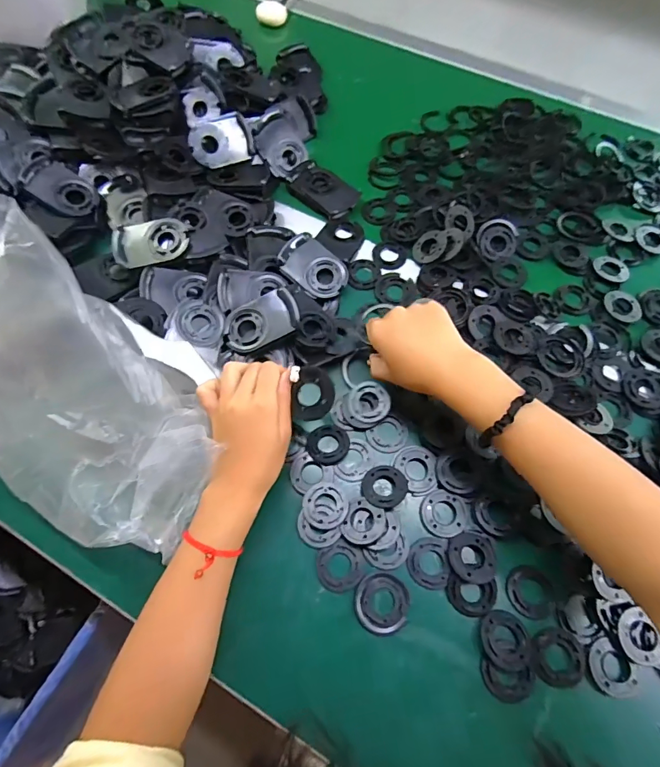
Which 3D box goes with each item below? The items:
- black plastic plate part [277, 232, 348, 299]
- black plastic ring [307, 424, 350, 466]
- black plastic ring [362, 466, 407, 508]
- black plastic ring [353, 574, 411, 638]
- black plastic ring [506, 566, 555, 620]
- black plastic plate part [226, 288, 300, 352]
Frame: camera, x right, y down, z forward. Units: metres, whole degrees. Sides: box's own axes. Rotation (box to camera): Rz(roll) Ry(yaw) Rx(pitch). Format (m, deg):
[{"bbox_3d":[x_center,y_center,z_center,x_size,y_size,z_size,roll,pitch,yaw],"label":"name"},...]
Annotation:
[{"bbox_3d":[-0.019,-0.139,0.502,0.083,0.009,0.058,42,84,4],"label":"black plastic plate part"},{"bbox_3d":[-0.001,0.063,0.436,0.044,0.004,0.042,0,66,-1],"label":"black plastic ring"},{"bbox_3d":[0.055,0.102,0.416,0.044,0.009,0.041,0,66,-1],"label":"black plastic ring"},{"bbox_3d":[0.048,0.200,0.382,0.049,0.007,0.048,0,66,-1],"label":"black plastic ring"},{"bbox_3d":[0.185,0.193,0.387,0.044,0.006,0.043,0,66,-1],"label":"black plastic ring"},{"bbox_3d":[-0.075,-0.069,0.455,0.083,0.013,0.055,-24,71,3],"label":"black plastic plate part"}]

